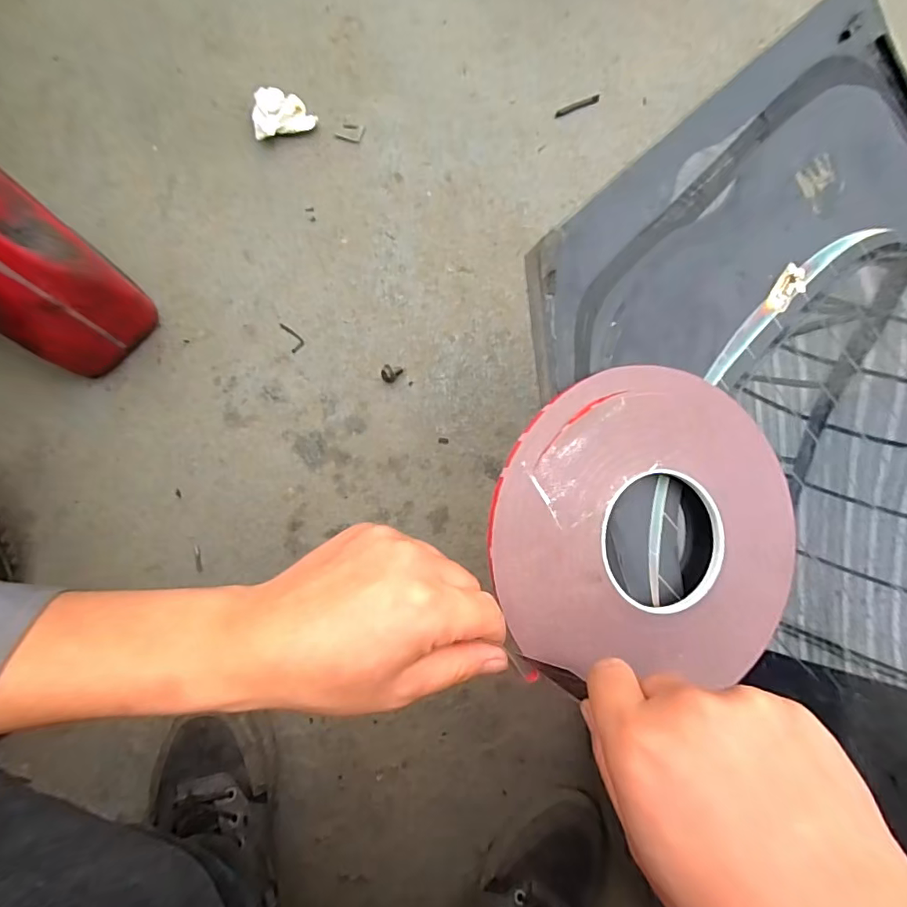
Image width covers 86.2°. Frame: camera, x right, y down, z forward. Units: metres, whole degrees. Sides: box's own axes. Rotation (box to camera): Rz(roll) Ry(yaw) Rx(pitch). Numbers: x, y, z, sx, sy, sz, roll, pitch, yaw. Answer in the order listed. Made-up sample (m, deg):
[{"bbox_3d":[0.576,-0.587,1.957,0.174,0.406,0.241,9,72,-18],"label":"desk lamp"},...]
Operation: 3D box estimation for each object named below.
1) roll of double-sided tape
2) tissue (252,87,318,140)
[{"bbox_3d":[0.117,0.038,0.277,0.192,0.008,0.166,12,84,-15],"label":"roll of double-sided tape"},{"bbox_3d":[-0.197,-0.389,0.553,0.068,0.025,0.045,-23,85,-7],"label":"tissue"}]

